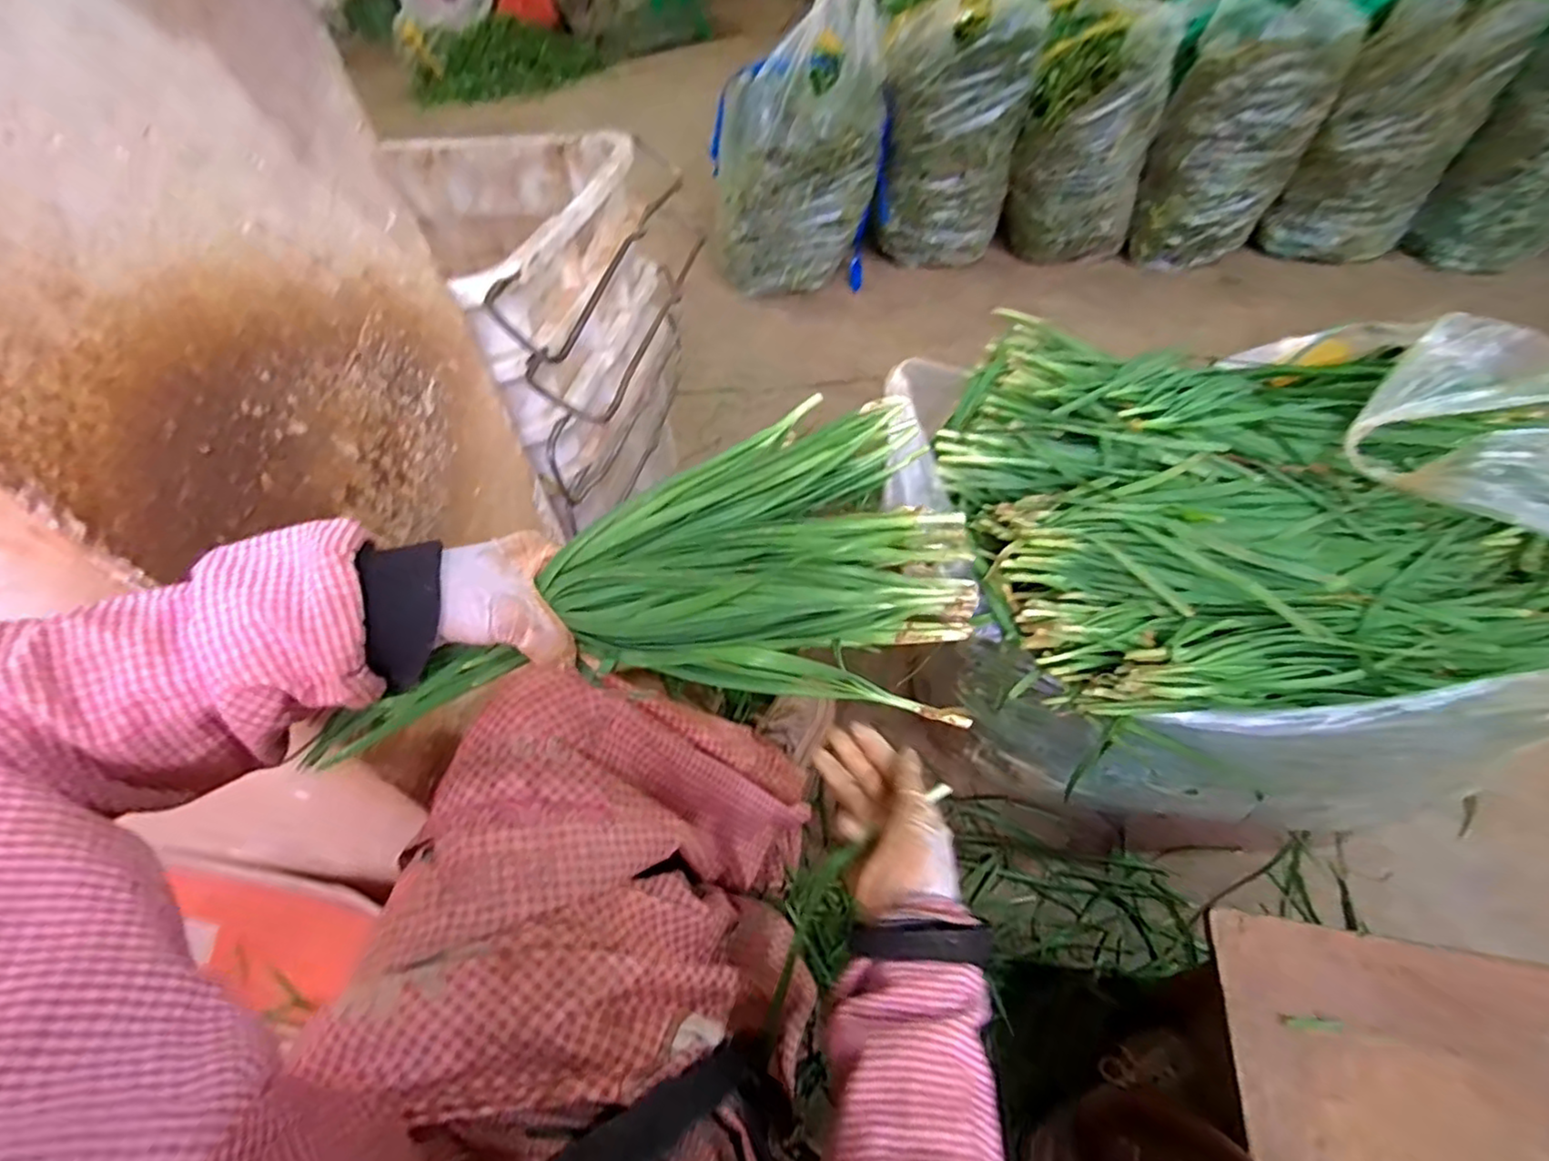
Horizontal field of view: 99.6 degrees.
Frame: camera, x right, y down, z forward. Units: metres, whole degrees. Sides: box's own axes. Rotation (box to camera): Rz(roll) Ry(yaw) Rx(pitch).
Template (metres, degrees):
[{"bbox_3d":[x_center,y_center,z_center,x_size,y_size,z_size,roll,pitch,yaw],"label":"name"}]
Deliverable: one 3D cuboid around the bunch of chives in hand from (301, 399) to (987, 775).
[{"bbox_3d":[-0.051,0.006,0.351,0.296,0.102,0.139,-7,50,0],"label":"bunch of chives in hand"}]

